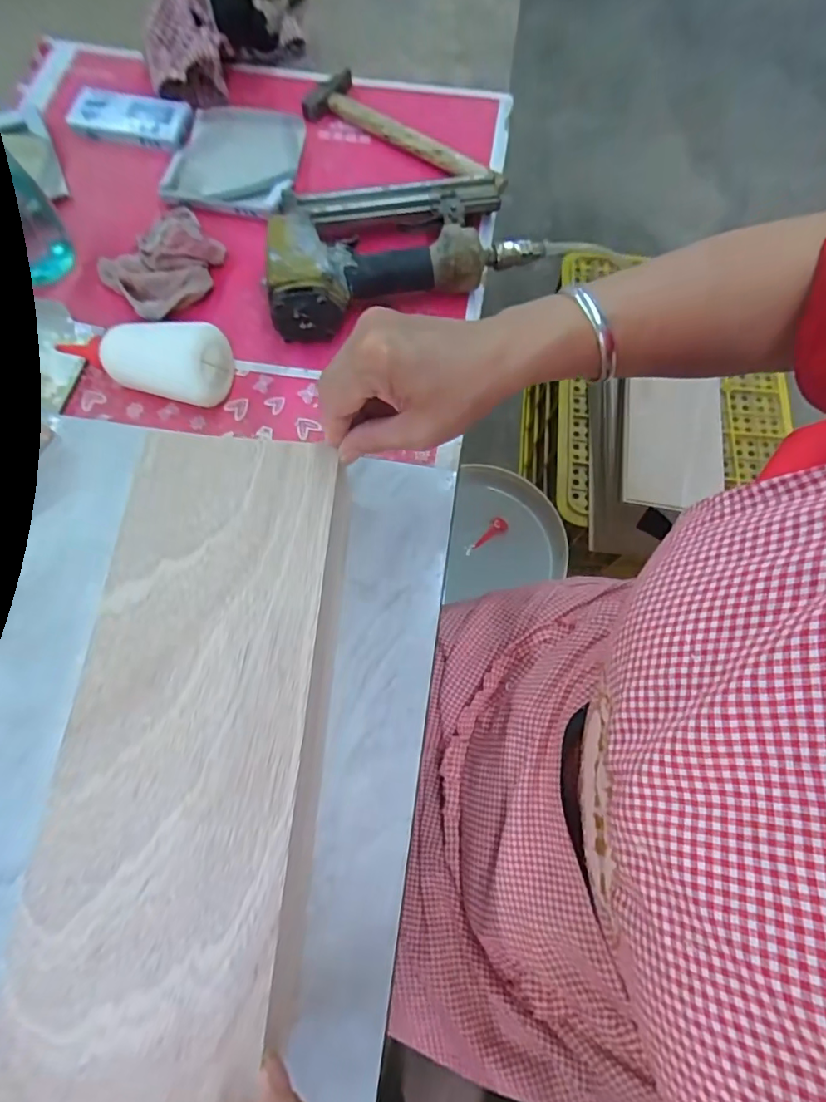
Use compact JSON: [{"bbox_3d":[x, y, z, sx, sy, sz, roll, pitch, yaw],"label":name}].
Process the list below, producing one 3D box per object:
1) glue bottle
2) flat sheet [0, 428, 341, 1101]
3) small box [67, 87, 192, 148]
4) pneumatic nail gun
[{"bbox_3d":[-0.234,-0.160,0.444,0.152,0.056,0.057,5,70,2],"label":"glue bottle"},{"bbox_3d":[-0.119,0.086,0.281,0.123,0.006,0.330,4,71,1],"label":"flat sheet"},{"bbox_3d":[-0.307,-0.473,0.571,0.121,0.026,0.047,7,70,2],"label":"small box"},{"bbox_3d":[-0.023,-0.290,0.492,0.247,0.061,0.140,-20,71,-8],"label":"pneumatic nail gun"}]

